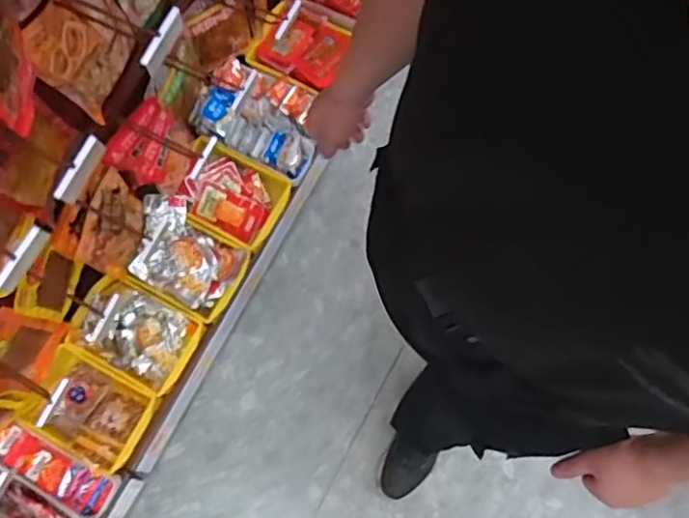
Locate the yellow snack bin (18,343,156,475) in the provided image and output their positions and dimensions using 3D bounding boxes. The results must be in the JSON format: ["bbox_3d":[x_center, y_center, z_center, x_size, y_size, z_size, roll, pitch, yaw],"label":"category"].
[{"bbox_3d":[-0.532,0.314,1.296,0.239,0.099,0.174,29,80,7],"label":"yellow snack bin"}]

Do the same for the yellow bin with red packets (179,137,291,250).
[{"bbox_3d":[-0.250,-0.144,1.401,0.215,0.076,0.175,28,79,6],"label":"yellow bin with red packets"}]

